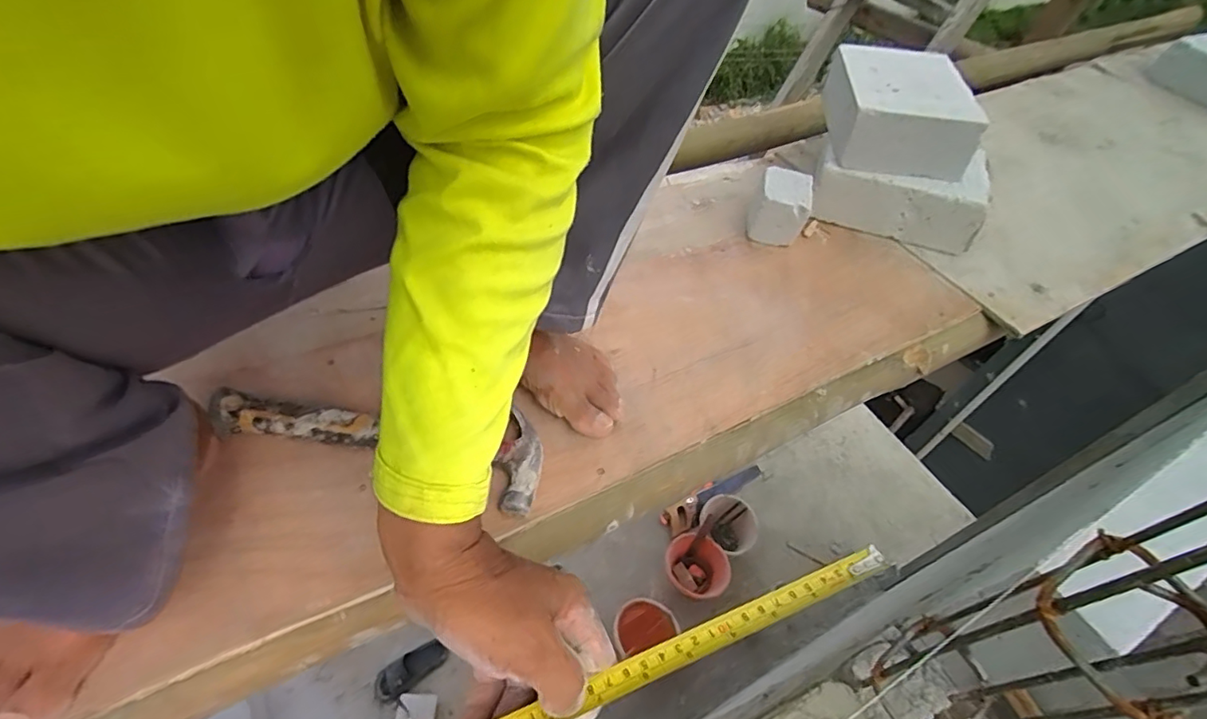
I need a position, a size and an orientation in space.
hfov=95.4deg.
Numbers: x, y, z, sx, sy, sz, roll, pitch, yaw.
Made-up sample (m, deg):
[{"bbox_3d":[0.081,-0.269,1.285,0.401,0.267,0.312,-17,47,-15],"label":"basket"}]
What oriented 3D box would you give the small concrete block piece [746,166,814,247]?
[{"bbox_3d":[0.223,-0.190,0.692,0.065,0.062,0.084,19,52,9],"label":"small concrete block piece"}]

